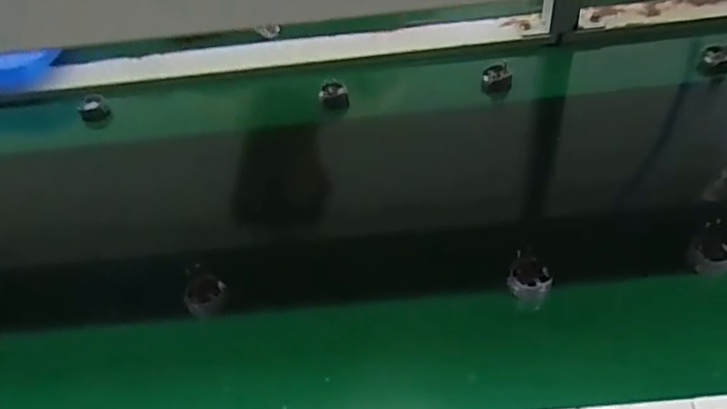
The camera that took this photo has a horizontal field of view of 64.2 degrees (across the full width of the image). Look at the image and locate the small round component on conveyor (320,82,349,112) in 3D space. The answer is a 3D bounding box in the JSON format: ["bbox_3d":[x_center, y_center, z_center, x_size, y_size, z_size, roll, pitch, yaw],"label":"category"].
[{"bbox_3d":[-0.028,-0.108,0.579,0.027,0.022,0.019,-4,44,4],"label":"small round component on conveyor"}]

